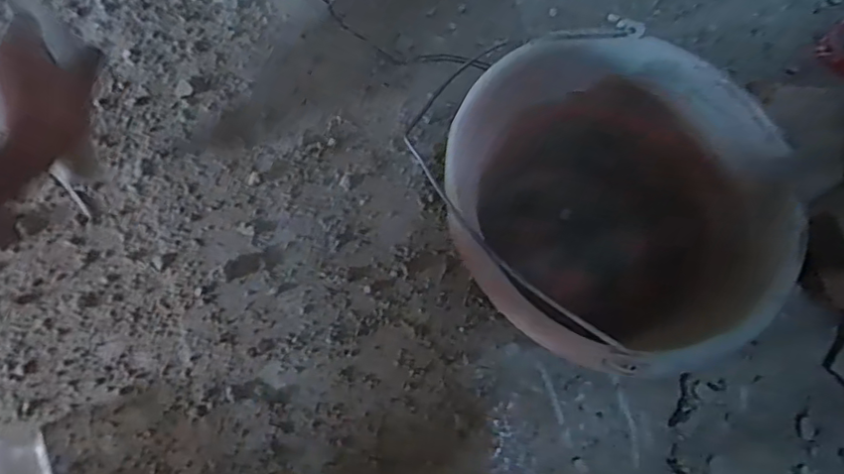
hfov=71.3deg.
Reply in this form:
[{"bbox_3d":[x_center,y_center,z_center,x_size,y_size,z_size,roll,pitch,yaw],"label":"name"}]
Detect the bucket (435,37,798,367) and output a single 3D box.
[{"bbox_3d":[0.136,-0.019,0.463,0.233,0.196,0.233,0,79,-1],"label":"bucket"}]

